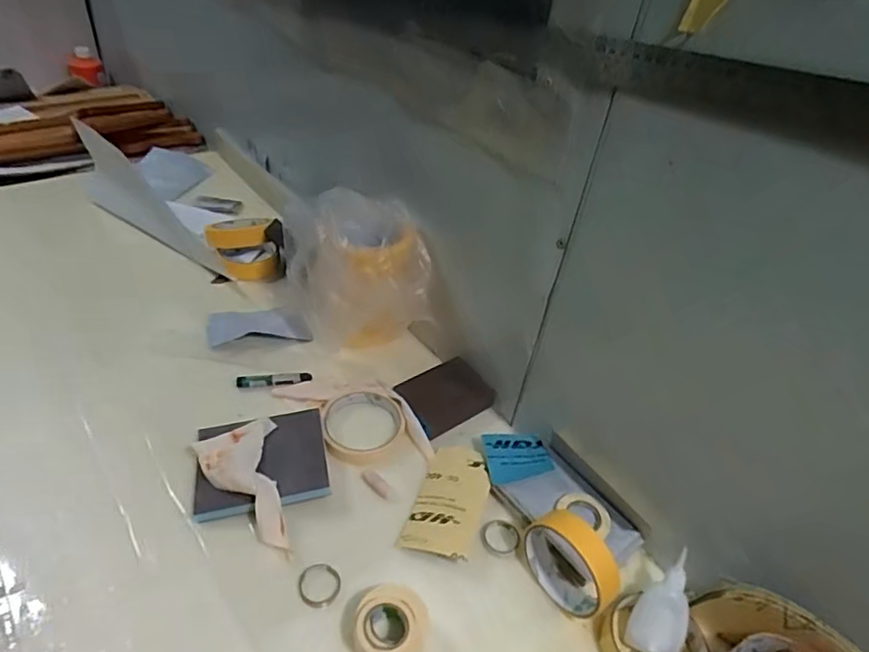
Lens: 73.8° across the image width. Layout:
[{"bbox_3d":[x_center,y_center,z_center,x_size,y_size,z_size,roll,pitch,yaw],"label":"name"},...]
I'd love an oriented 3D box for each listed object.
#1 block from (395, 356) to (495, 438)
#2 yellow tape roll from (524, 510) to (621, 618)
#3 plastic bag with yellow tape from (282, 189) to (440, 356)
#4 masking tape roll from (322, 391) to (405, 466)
[{"bbox_3d":[0.012,0.076,0.652,0.098,0.020,0.069,-22,48,-31],"label":"block"},{"bbox_3d":[0.115,0.198,0.486,0.033,0.069,0.082,-23,49,-31],"label":"yellow tape roll"},{"bbox_3d":[-0.083,-0.049,0.670,0.137,0.153,0.117,32,46,27],"label":"plastic bag with yellow tape"},{"bbox_3d":[-0.074,0.100,0.608,0.083,0.019,0.093,-1,41,-10],"label":"masking tape roll"}]

